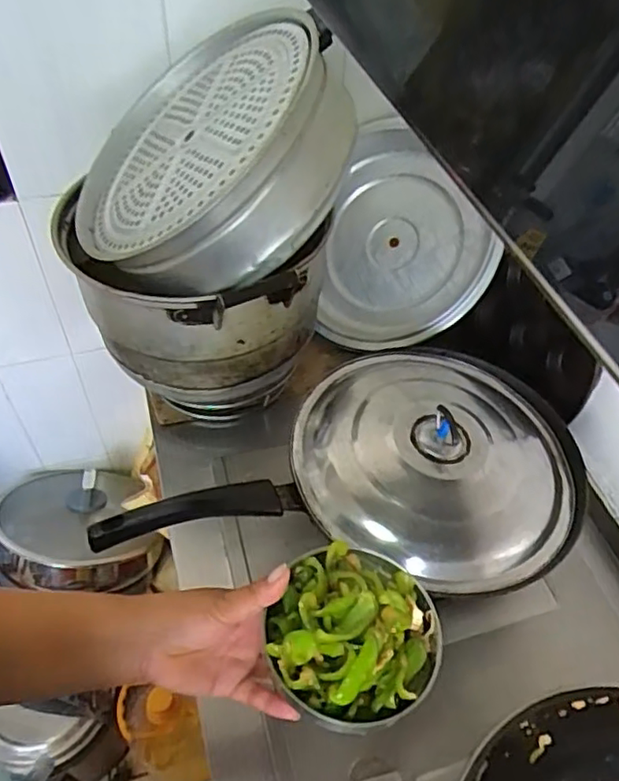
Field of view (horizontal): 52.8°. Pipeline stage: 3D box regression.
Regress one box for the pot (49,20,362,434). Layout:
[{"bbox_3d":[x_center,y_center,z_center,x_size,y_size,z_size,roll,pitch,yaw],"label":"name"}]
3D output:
[{"bbox_3d":[-0.146,-0.205,0.796,0.320,0.423,0.366,-6,50,-8],"label":"pot"}]

